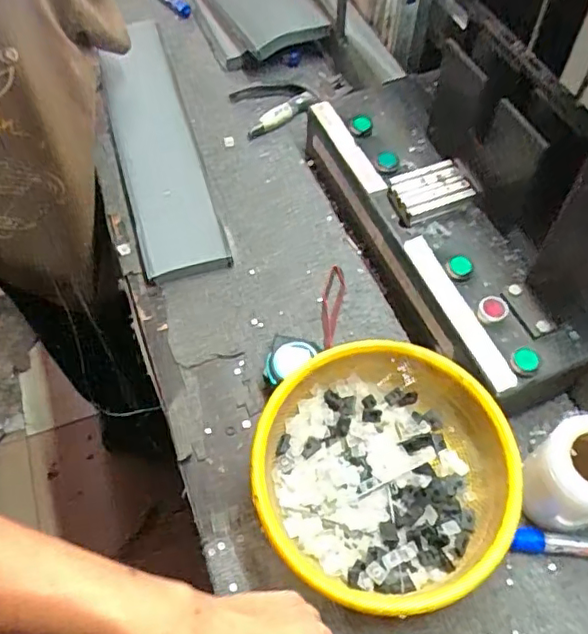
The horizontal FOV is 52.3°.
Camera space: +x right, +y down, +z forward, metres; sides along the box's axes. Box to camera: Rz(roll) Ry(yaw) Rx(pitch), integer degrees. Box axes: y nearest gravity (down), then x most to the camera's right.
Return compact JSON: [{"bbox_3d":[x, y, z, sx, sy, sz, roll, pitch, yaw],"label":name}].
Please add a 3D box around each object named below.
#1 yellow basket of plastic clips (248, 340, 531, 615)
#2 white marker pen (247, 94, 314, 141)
[{"bbox_3d":[0.080,0.146,0.552,0.222,0.101,0.224,0,57,-1],"label":"yellow basket of plastic clips"},{"bbox_3d":[-0.020,-0.285,0.848,0.104,0.021,0.020,-30,60,6],"label":"white marker pen"}]

